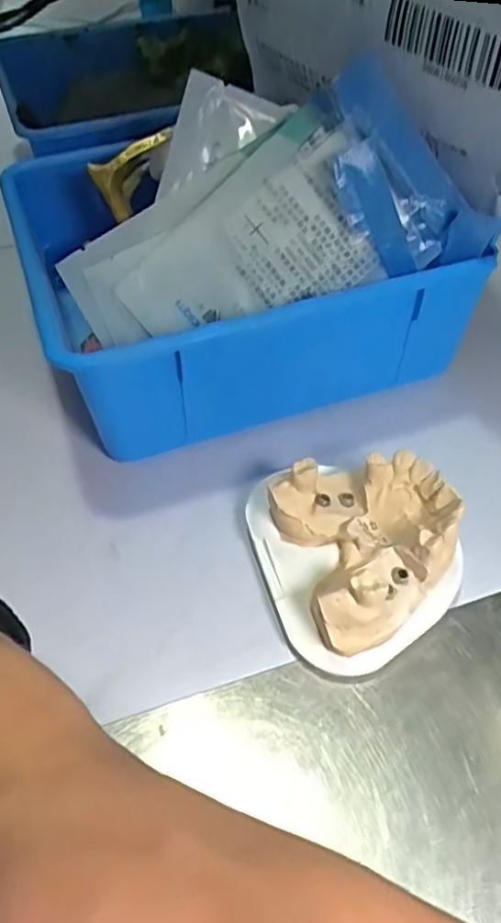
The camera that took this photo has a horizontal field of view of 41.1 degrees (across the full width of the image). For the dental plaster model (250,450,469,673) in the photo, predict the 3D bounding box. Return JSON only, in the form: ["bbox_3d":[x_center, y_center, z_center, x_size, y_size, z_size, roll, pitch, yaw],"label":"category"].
[{"bbox_3d":[0.035,0.028,0.217,0.059,0.035,0.064,-13,49,-8],"label":"dental plaster model"}]

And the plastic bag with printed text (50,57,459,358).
[{"bbox_3d":[0.002,-0.077,0.242,0.132,0.063,0.015,-25,21,15],"label":"plastic bag with printed text"}]

